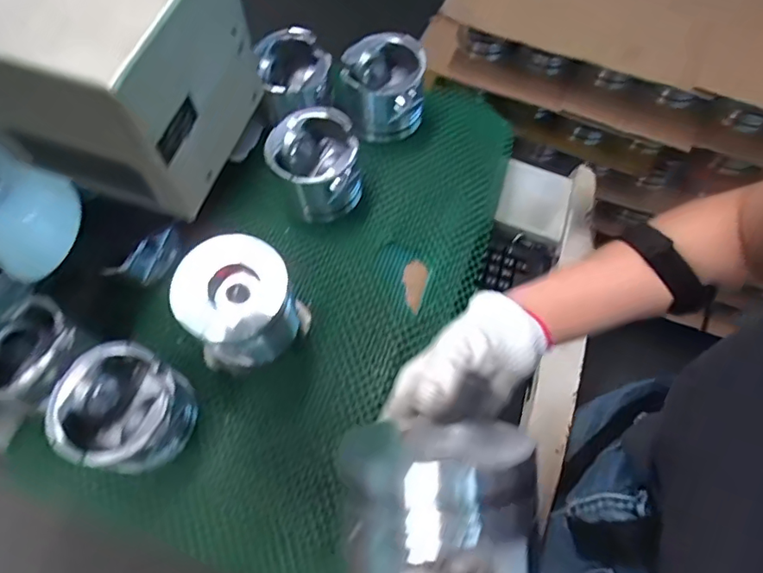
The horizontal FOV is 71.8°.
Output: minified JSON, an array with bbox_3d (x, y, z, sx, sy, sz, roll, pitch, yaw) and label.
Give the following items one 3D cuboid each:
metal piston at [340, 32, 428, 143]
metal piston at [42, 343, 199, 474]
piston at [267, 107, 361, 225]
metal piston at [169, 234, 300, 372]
[{"bbox_3d":[0.003,-0.275,0.740,0.111,0.098,0.101,-7,65,-4],"label":"metal piston"},{"bbox_3d":[-0.257,0.130,0.542,0.100,0.102,0.112,17,66,7],"label":"metal piston"},{"bbox_3d":[-0.084,-0.152,0.681,0.110,0.106,0.109,-17,66,-8],"label":"piston"},{"bbox_3d":[-0.152,0.023,0.567,0.099,0.124,0.117,35,69,15],"label":"metal piston"}]

